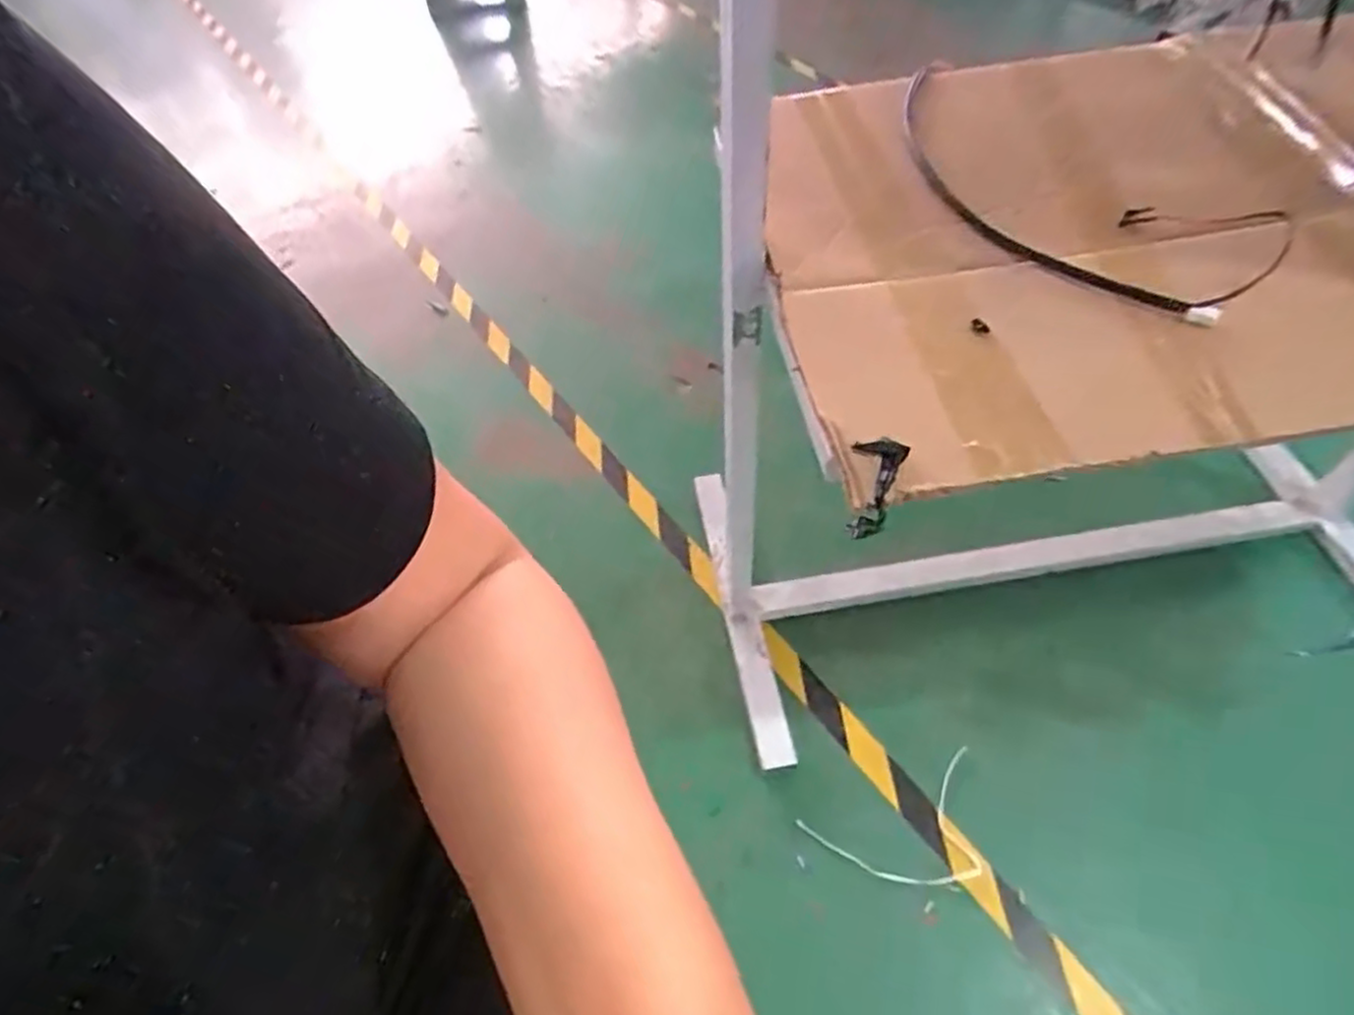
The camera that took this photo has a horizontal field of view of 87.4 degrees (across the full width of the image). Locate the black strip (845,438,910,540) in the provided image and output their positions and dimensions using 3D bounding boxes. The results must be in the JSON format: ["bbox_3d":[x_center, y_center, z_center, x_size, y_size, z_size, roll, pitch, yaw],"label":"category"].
[{"bbox_3d":[0.124,-0.013,0.453,0.032,0.013,0.067,15,82,16],"label":"black strip"}]

